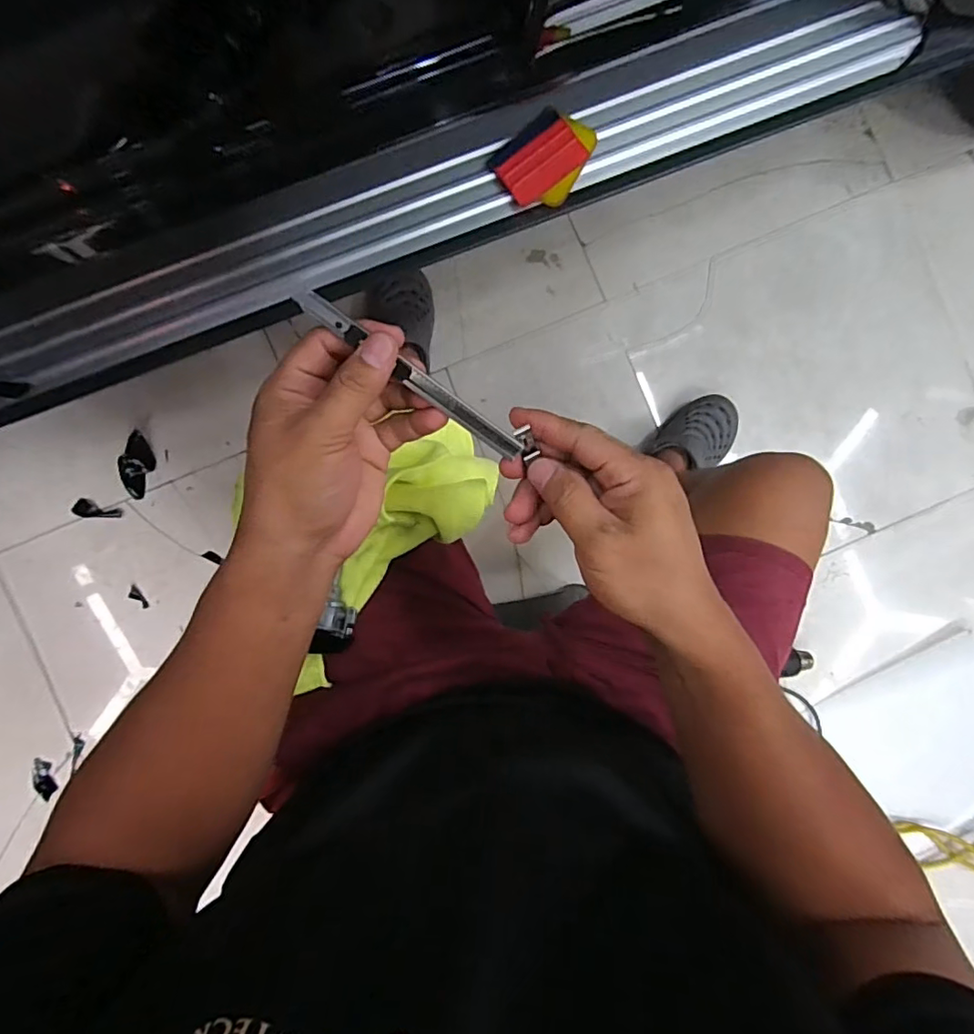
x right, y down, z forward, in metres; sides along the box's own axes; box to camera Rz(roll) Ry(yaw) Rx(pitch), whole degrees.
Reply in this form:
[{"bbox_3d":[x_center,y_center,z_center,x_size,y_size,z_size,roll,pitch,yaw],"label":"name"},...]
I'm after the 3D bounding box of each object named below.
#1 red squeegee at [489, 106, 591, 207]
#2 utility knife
[{"bbox_3d":[0.061,-0.419,0.624,0.100,0.013,0.072,-41,100,2],"label":"red squeegee"},{"bbox_3d":[-0.036,-0.071,0.278,0.135,0.007,0.011,34,89,-13],"label":"utility knife"}]

